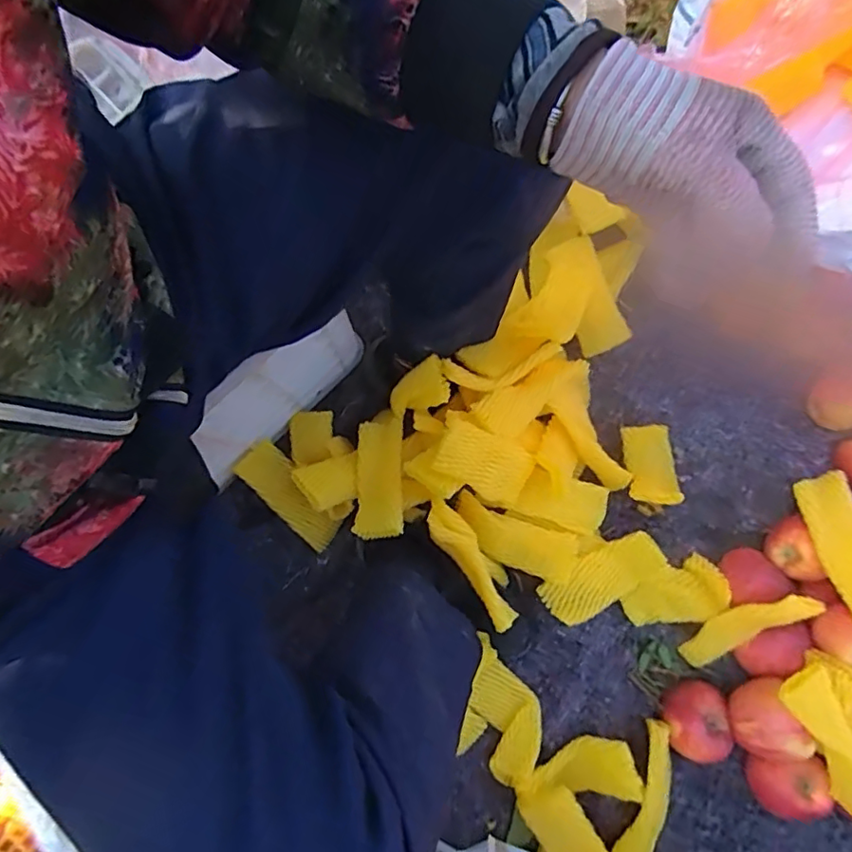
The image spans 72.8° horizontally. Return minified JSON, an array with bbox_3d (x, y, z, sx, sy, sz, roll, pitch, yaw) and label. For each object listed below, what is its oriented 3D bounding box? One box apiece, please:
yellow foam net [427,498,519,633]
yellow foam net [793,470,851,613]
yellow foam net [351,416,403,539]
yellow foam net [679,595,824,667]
[{"bbox_3d":[0.054,0.166,0.702,0.042,0.024,0.167,-34,80,-6],"label":"yellow foam net"},{"bbox_3d":[0.485,0.135,0.663,0.071,0.016,0.169,-36,48,27],"label":"yellow foam net"},{"bbox_3d":[-0.061,0.065,0.746,0.060,0.024,0.176,-3,50,0],"label":"yellow foam net"},{"bbox_3d":[0.382,0.240,0.695,0.169,0.017,0.044,-41,79,31],"label":"yellow foam net"}]

